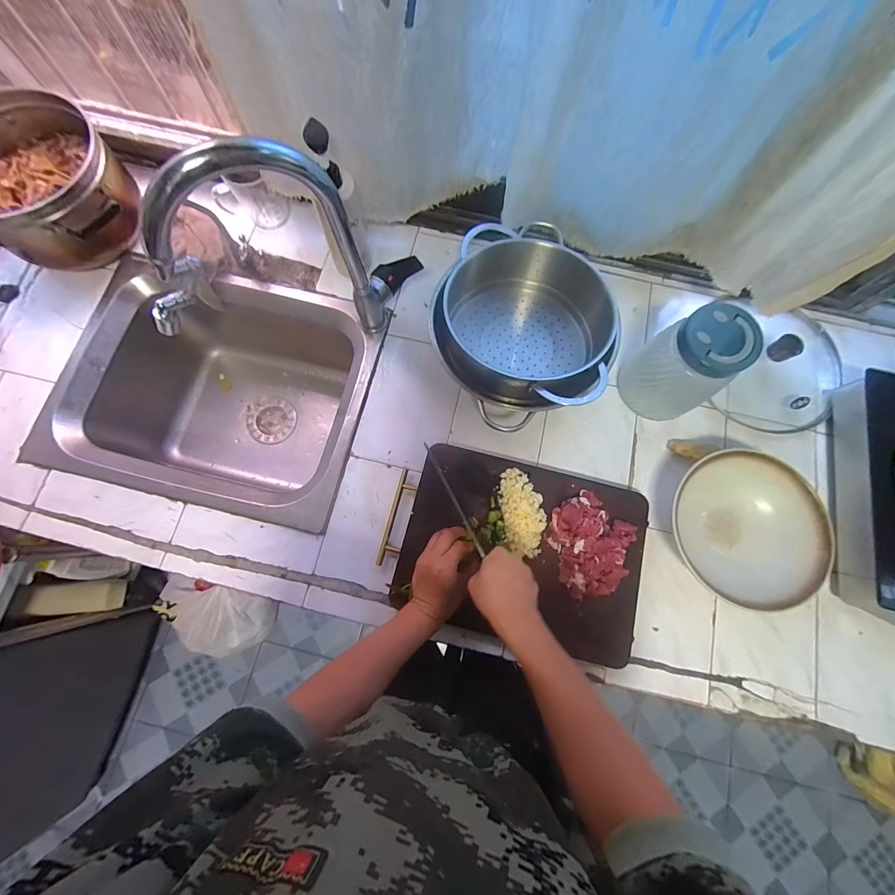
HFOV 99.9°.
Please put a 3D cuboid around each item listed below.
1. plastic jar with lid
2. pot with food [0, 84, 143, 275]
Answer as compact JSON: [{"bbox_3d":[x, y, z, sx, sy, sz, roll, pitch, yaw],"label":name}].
[{"bbox_3d":[0.341,-0.119,0.554,0.105,0.166,0.105,0,76,-1],"label":"plastic jar with lid"},{"bbox_3d":[-0.638,-0.412,0.604,0.248,0.130,0.230,0,76,-1],"label":"pot with food"}]

